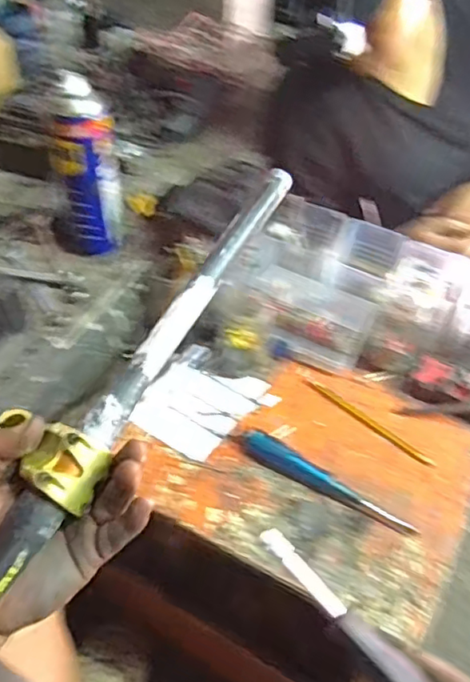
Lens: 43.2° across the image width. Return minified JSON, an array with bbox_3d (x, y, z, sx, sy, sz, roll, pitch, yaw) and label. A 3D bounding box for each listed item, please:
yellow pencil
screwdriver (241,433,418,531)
[{"bbox_3d":[0.156,0.095,0.707,0.178,0.006,0.010,36,55,25],"label":"yellow pencil"},{"bbox_3d":[0.096,0.154,0.639,0.199,0.023,0.023,29,52,20],"label":"screwdriver"}]

